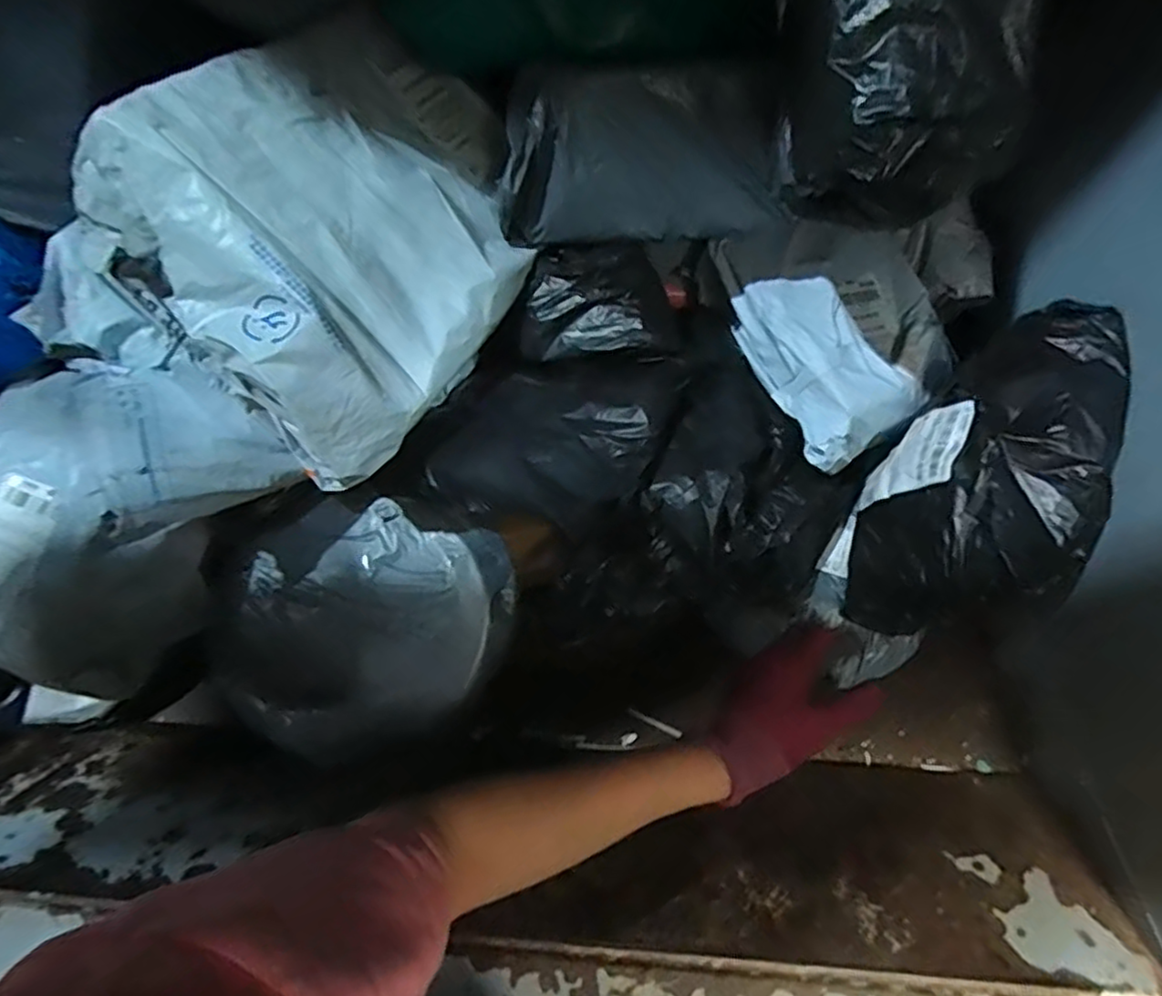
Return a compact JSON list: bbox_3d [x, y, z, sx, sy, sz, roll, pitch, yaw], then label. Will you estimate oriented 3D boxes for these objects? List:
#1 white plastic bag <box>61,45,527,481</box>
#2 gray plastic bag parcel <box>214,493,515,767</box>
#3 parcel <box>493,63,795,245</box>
[{"bbox_3d":[-0.194,-0.184,0.514,0.135,0.260,0.264,-14,34,50],"label":"white plastic bag"},{"bbox_3d":[-0.194,0.119,0.634,0.250,0.113,0.224,16,83,10],"label":"gray plastic bag parcel"},{"bbox_3d":[0.050,-0.265,0.532,0.228,0.117,0.045,-7,52,-1],"label":"parcel"}]

